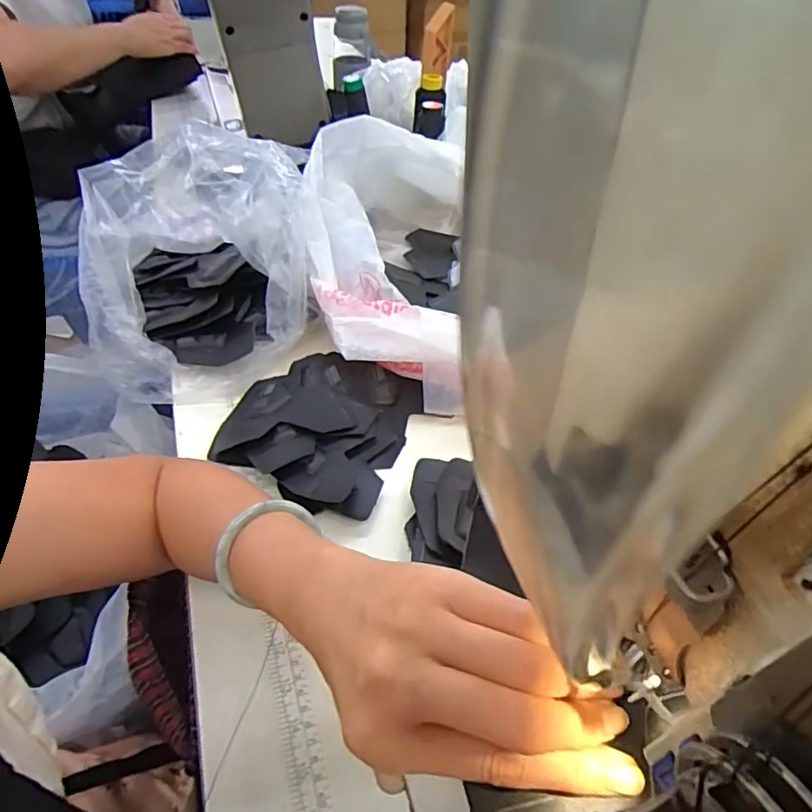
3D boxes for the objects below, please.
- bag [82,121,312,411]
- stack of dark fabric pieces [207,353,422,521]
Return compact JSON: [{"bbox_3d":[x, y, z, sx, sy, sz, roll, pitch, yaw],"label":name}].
[{"bbox_3d":[-0.209,-0.153,0.557,0.216,0.157,0.226,-8,46,-10],"label":"bag"},{"bbox_3d":[-0.080,0.016,0.519,0.155,0.033,0.177,15,46,12],"label":"stack of dark fabric pieces"}]

